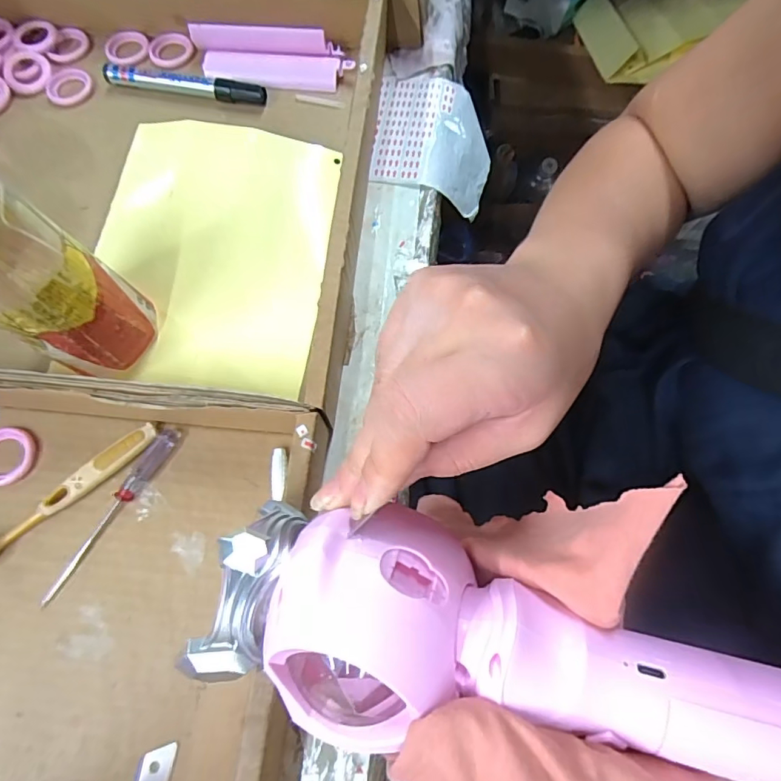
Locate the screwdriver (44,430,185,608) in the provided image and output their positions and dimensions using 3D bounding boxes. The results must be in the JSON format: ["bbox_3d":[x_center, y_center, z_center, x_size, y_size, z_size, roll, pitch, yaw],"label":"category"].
[{"bbox_3d":[-0.172,0.075,0.300,0.011,0.009,0.122,31,75,8],"label":"screwdriver"}]

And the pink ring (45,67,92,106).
[{"bbox_3d":[-0.268,-0.254,0.405,0.036,0.005,0.037,0,73,-1],"label":"pink ring"}]

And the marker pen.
[{"bbox_3d":[-0.169,-0.250,0.399,0.135,0.017,0.014,11,73,3],"label":"marker pen"}]

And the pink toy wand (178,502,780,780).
[{"bbox_3d":[0.097,0.105,0.165,0.338,0.066,0.074,10,73,10],"label":"pink toy wand"}]

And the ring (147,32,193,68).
[{"bbox_3d":[-0.190,-0.295,0.421,0.037,0.007,0.044,-21,74,-7],"label":"ring"}]

